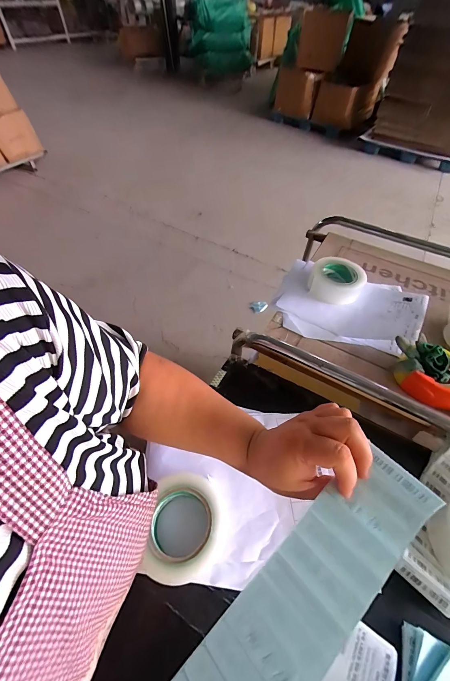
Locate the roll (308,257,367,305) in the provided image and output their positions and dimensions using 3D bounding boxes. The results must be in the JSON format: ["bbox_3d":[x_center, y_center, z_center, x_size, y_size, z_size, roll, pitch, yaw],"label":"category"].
[{"bbox_3d":[0.270,-0.145,0.669,0.121,0.055,0.113,1,53,-1],"label":"roll"}]

